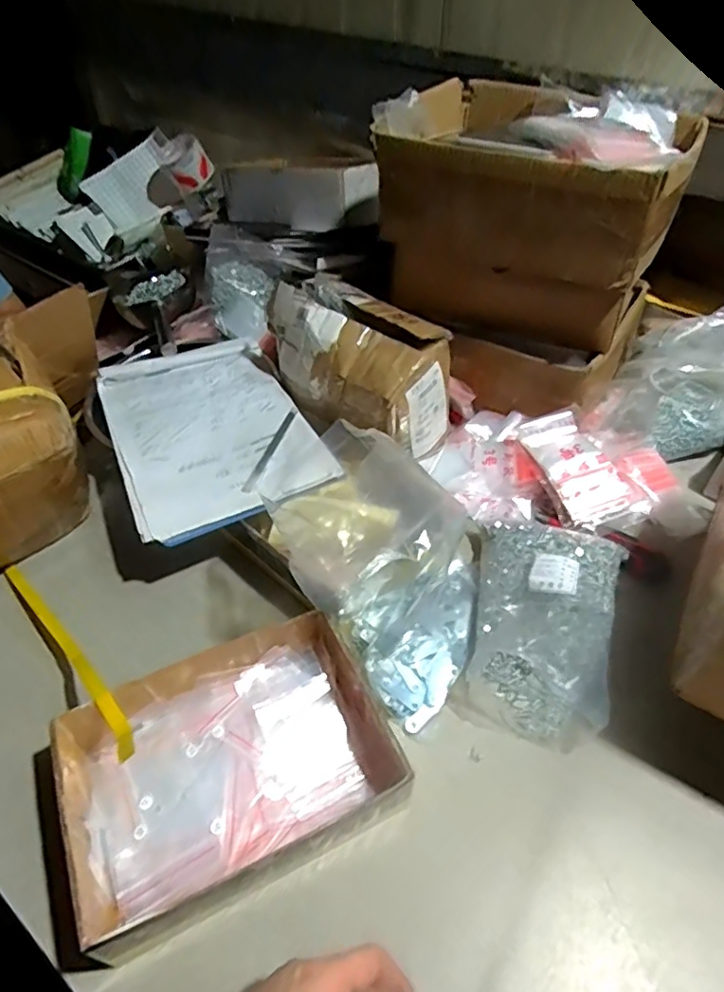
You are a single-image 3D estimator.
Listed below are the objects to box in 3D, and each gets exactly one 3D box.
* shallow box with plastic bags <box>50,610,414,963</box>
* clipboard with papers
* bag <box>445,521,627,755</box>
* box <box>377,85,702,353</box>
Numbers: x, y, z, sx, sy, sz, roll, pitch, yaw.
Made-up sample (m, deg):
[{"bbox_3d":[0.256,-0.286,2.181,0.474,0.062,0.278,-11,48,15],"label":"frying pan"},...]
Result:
[{"bbox_3d":[-0.111,0.228,0.513,0.259,0.073,0.184,-21,50,-17],"label":"shallow box with plastic bags"},{"bbox_3d":[-0.187,-0.085,0.735,0.214,0.018,0.302,-21,50,-17],"label":"clipboard with papers"},{"bbox_3d":[0.182,0.119,0.604,0.146,0.087,0.220,12,48,12],"label":"bag"},{"bbox_3d":[0.212,-0.353,0.771,0.329,0.229,0.250,22,51,20],"label":"box"}]

